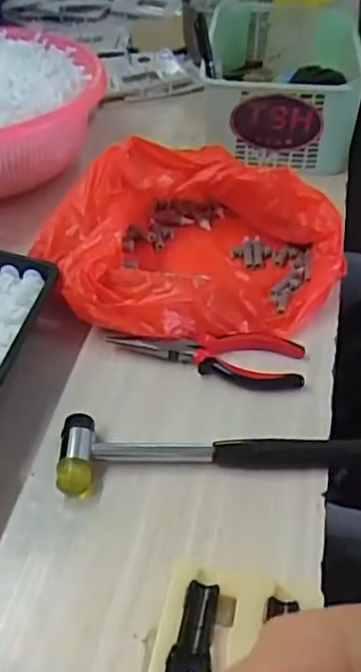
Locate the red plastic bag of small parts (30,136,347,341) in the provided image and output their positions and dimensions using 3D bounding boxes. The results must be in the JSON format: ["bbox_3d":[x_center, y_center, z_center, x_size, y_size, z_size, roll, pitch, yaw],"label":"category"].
[{"bbox_3d":[0.009,-0.098,0.603,0.269,0.076,0.233,-4,42,-4],"label":"red plastic bag of small parts"}]

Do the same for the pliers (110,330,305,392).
[{"bbox_3d":[0.023,0.010,0.533,0.154,0.012,0.058,7,43,8],"label":"pliers"}]

